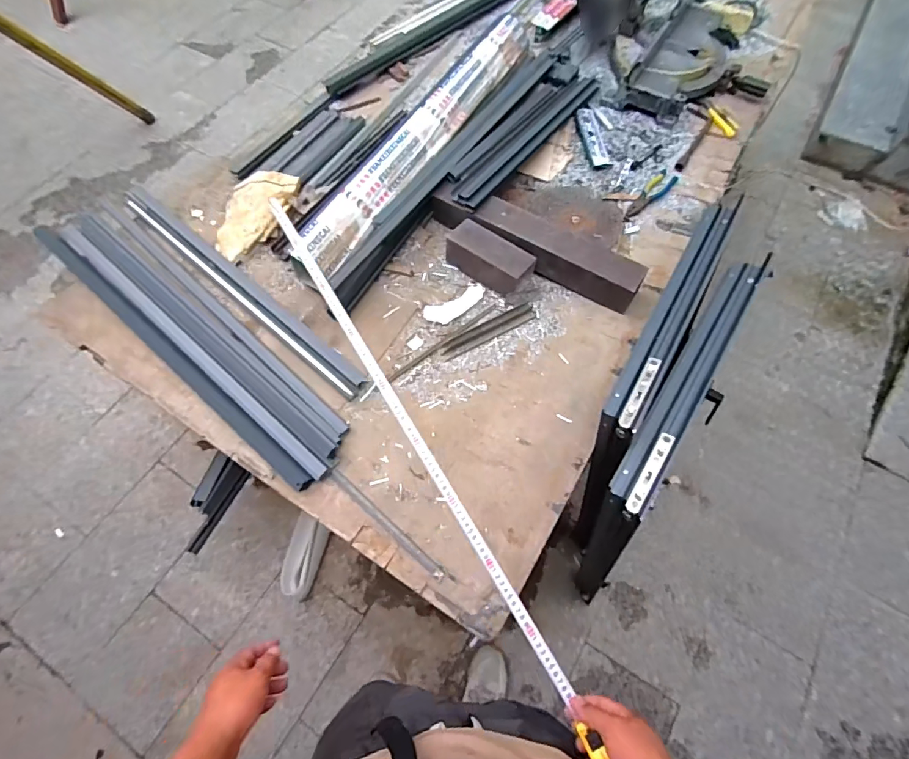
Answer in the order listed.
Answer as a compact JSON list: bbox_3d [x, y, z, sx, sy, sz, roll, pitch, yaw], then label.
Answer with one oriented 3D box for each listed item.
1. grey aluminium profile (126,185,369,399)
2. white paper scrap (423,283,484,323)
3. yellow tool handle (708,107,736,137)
[{"bbox_3d":[-0.495,-0.217,1.040,0.794,0.024,0.066,39,67,15],"label":"grey aluminium profile"},{"bbox_3d":[0.005,-0.170,1.053,0.156,0.007,0.059,-27,68,-16],"label":"white paper scrap"},{"bbox_3d":[0.777,-0.748,1.345,0.025,0.017,0.122,-19,66,-9],"label":"yellow tool handle"}]

